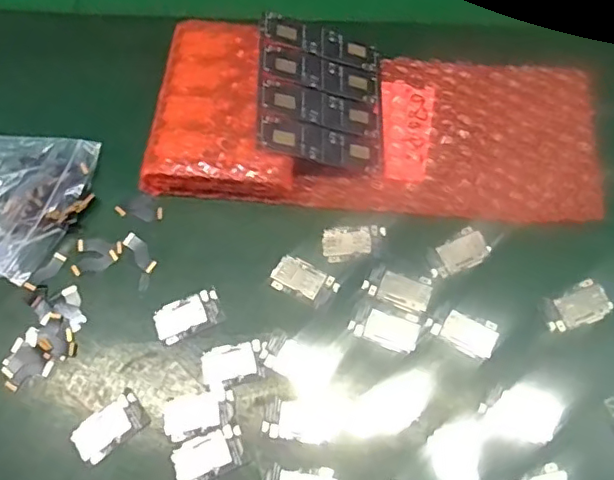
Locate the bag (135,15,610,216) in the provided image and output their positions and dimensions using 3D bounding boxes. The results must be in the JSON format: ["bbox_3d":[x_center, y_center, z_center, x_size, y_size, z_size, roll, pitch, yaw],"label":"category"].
[{"bbox_3d":[0.043,-0.072,0.349,0.264,0.034,0.115,7,66,6],"label":"bag"}]

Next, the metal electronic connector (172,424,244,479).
[{"bbox_3d":[-0.051,0.112,0.293,0.037,0.004,0.022,-22,67,-7],"label":"metal electronic connector"}]

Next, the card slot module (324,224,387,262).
[{"bbox_3d":[0.028,0.001,0.332,0.037,0.004,0.021,-5,66,1],"label":"card slot module"}]

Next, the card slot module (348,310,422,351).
[{"bbox_3d":[0.043,0.049,0.312,0.037,0.004,0.017,17,68,10],"label":"card slot module"}]

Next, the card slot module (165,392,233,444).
[{"bbox_3d":[-0.059,0.093,0.301,0.036,0.004,0.022,-17,66,-5],"label":"card slot module"}]

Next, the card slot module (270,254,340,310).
[{"bbox_3d":[-0.002,0.023,0.326,0.038,0.004,0.022,23,69,12],"label":"card slot module"}]

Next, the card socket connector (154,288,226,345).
[{"bbox_3d":[-0.068,0.043,0.321,0.038,0.004,0.022,-24,67,-8],"label":"card socket connector"}]

